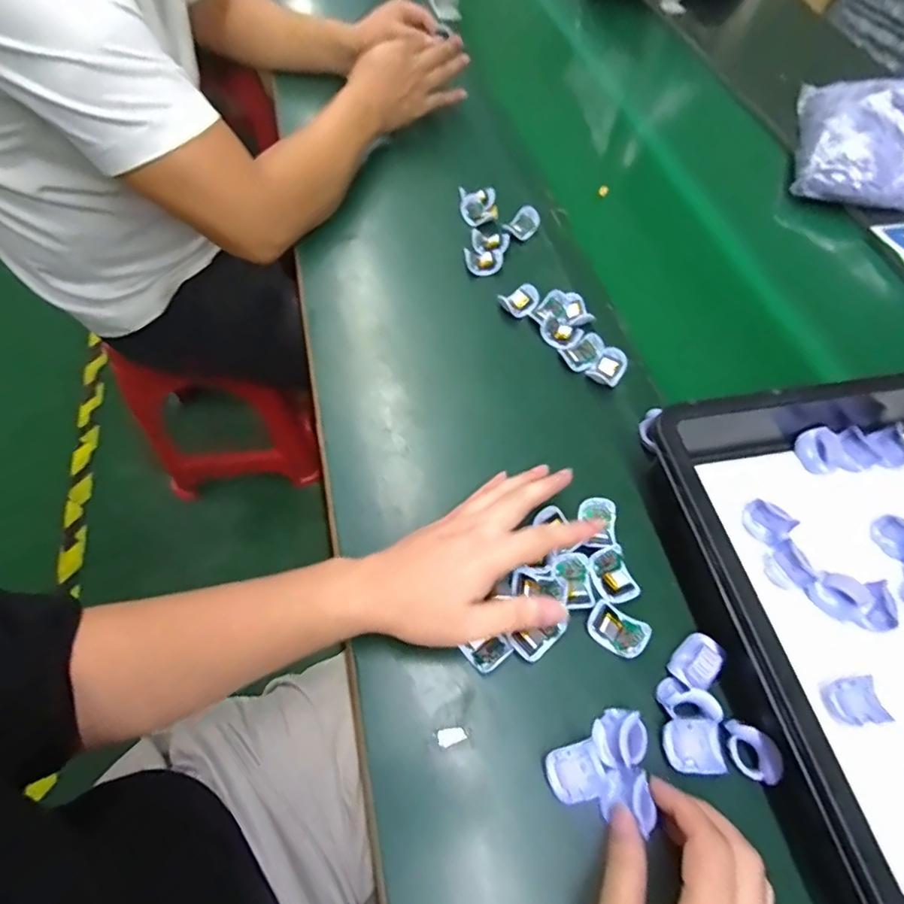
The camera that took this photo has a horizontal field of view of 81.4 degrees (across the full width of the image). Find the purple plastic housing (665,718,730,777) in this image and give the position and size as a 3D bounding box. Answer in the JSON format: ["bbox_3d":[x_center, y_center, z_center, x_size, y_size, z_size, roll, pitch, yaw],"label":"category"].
[{"bbox_3d":[0.163,0.199,0.356,0.034,0.012,0.033,2,60,-3],"label":"purple plastic housing"}]

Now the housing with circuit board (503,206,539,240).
[{"bbox_3d":[0.086,-0.278,0.635,0.032,0.013,0.043,35,64,15],"label":"housing with circuit board"}]

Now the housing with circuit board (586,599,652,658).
[{"bbox_3d":[0.125,0.134,0.397,0.042,0.018,0.030,30,63,13],"label":"housing with circuit board"}]

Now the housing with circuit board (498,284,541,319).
[{"bbox_3d":[0.074,-0.164,0.572,0.040,0.016,0.031,-30,66,-19],"label":"housing with circuit board"}]

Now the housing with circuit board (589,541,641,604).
[{"bbox_3d":[0.129,0.097,0.418,0.031,0.014,0.043,-14,62,-12],"label":"housing with circuit board"}]

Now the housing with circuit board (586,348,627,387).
[{"bbox_3d":[0.160,-0.085,0.530,0.030,0.013,0.037,38,65,17],"label":"housing with circuit board"}]

